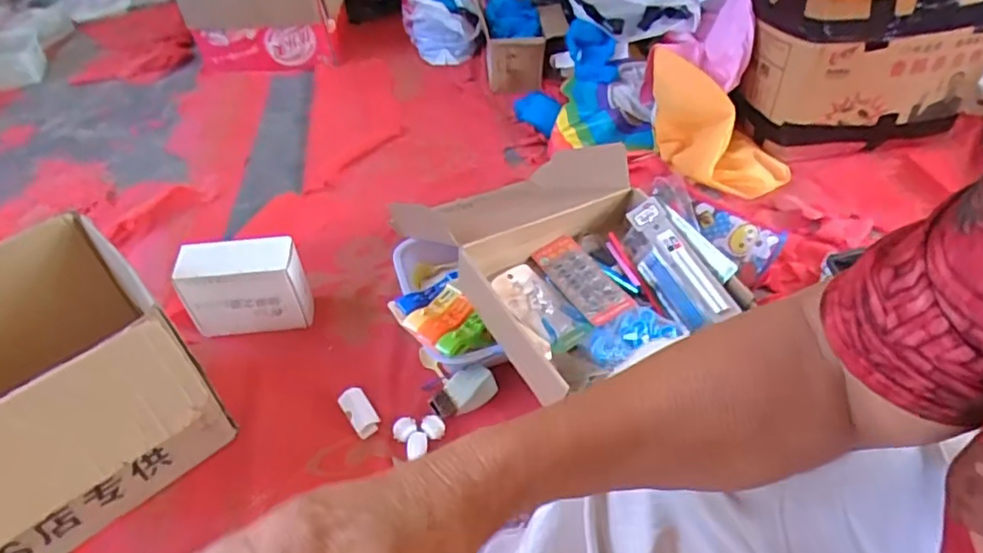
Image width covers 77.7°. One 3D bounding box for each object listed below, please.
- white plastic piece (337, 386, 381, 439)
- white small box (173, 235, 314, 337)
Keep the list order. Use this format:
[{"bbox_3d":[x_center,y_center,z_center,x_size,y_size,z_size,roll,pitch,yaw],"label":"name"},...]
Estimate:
[{"bbox_3d":[-0.191,0.194,0.884,0.038,0.025,0.081,-29,49,-24],"label":"white plastic piece"},{"bbox_3d":[-0.395,0.020,0.991,0.186,0.152,0.076,-7,44,-4],"label":"white small box"}]

